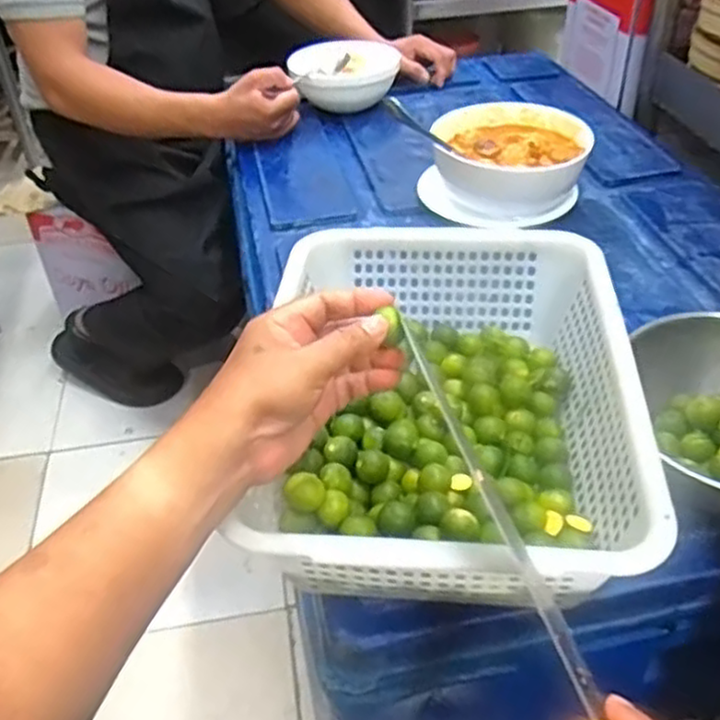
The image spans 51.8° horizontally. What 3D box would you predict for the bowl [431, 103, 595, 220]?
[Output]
[{"bbox_3d":[0.184,-0.245,0.913,0.179,0.083,0.154,10,42,14],"label":"bowl"}]

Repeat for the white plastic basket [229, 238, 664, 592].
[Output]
[{"bbox_3d":[0.065,0.027,0.560,0.249,0.091,0.336,2,40,5],"label":"white plastic basket"}]

